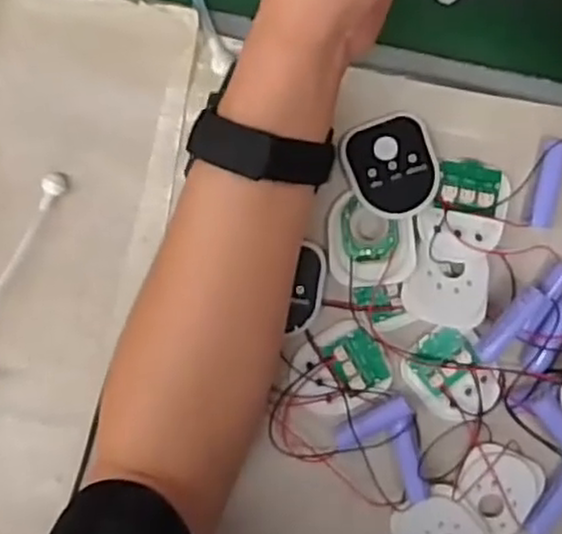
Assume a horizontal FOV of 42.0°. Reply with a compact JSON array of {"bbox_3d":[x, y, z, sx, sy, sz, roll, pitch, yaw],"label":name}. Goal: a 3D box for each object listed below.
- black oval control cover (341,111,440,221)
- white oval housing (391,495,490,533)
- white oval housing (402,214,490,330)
[{"bbox_3d":[0.063,-0.056,0.410,0.048,0.012,0.055,-20,95,5],"label":"black oval control cover"},{"bbox_3d":[0.096,0.161,0.436,0.056,0.011,0.047,43,108,1],"label":"white oval housing"},{"bbox_3d":[0.096,0.004,0.412,0.047,0.004,0.059,10,96,2],"label":"white oval housing"}]

